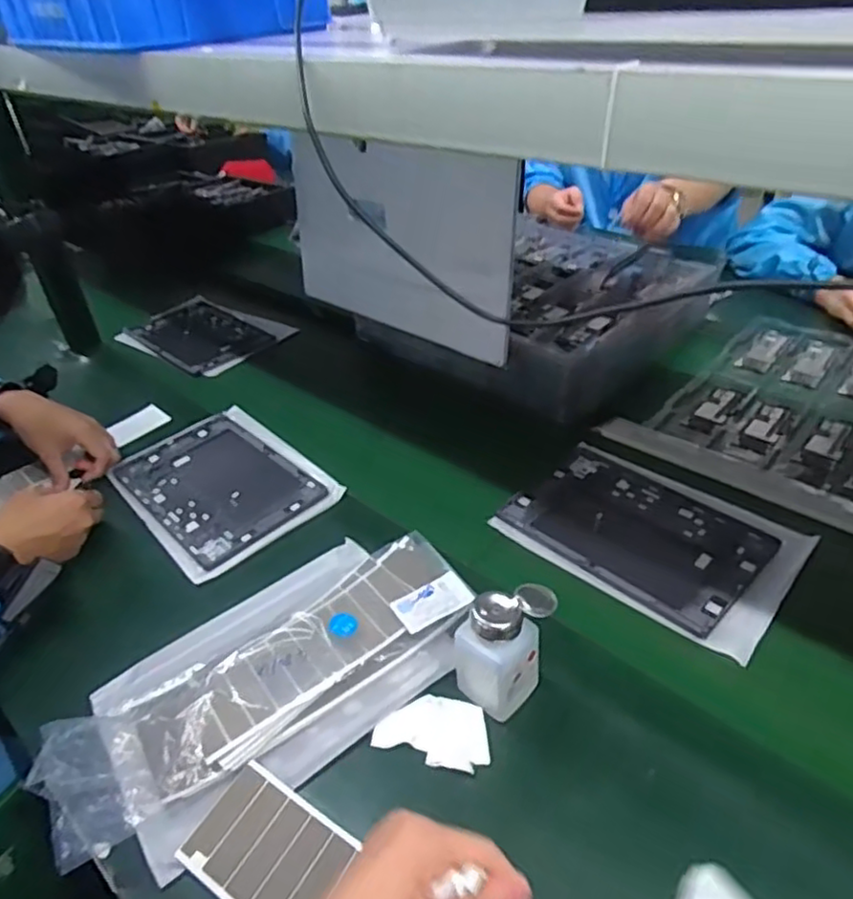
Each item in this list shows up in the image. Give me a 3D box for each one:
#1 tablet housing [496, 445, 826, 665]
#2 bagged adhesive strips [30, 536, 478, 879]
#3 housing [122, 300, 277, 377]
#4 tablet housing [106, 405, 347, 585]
[{"bbox_3d":[0.239,0.092,0.707,0.281,0.012,0.193,26,46,33],"label":"tablet housing"},{"bbox_3d":[-0.139,0.193,0.578,0.375,0.039,0.168,-26,42,-26],"label":"bagged adhesive strips"},{"bbox_3d":[-0.407,-0.204,1.166,0.255,0.015,0.167,25,46,33],"label":"housing"},{"bbox_3d":[-0.255,0.041,0.816,0.202,0.013,0.278,-31,45,-31],"label":"tablet housing"}]

